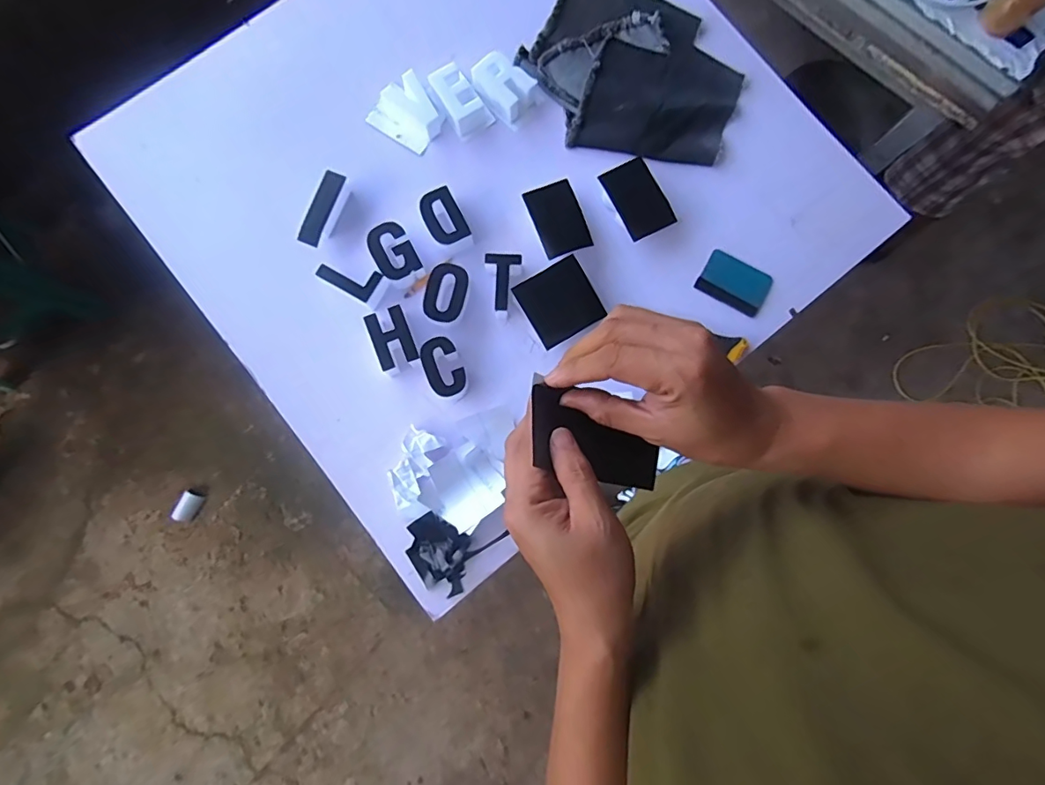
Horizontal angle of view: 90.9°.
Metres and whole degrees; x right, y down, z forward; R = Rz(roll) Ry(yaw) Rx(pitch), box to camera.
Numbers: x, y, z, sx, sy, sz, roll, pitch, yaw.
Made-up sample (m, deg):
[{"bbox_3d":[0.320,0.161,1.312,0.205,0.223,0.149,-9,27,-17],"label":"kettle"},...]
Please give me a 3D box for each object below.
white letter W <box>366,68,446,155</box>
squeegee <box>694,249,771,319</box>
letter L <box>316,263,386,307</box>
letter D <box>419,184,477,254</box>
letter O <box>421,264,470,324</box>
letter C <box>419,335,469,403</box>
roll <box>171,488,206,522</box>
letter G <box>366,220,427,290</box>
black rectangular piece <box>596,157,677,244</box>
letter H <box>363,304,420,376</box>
[{"bbox_3d":[-0.174,-0.420,0.775,0.092,0.035,0.103,-44,84,-4],"label":"white letter W"},{"bbox_3d":[0.318,-0.166,0.772,0.098,0.005,0.076,30,83,2],"label":"squeegee"},{"bbox_3d":[-0.245,-0.161,0.735,0.078,0.034,0.048,28,74,0],"label":"letter L"},{"bbox_3d":[-0.112,-0.249,0.750,0.056,0.034,0.086,-26,83,-2],"label":"letter D"},{"bbox_3d":[-0.108,-0.139,0.730,0.056,0.032,0.086,16,82,0],"label":"letter O"},{"bbox_3d":[-0.108,-0.033,0.717,0.052,0.032,0.086,-23,83,-1],"label":"letter C"},{"bbox_3d":[-0.906,0.312,1.399,0.045,0.049,0.087,30,83,2],"label":"roll"},{"bbox_3d":[-0.182,-0.196,0.738,0.057,0.037,0.084,-31,83,-2],"label":"letter G"},{"bbox_3d":[0.169,-0.282,0.749,0.074,0.008,0.108,-28,91,-6],"label":"black rectangular piece"},{"bbox_3d":[-0.181,-0.073,0.719,0.056,0.034,0.078,-21,84,-5],"label":"letter H"}]

